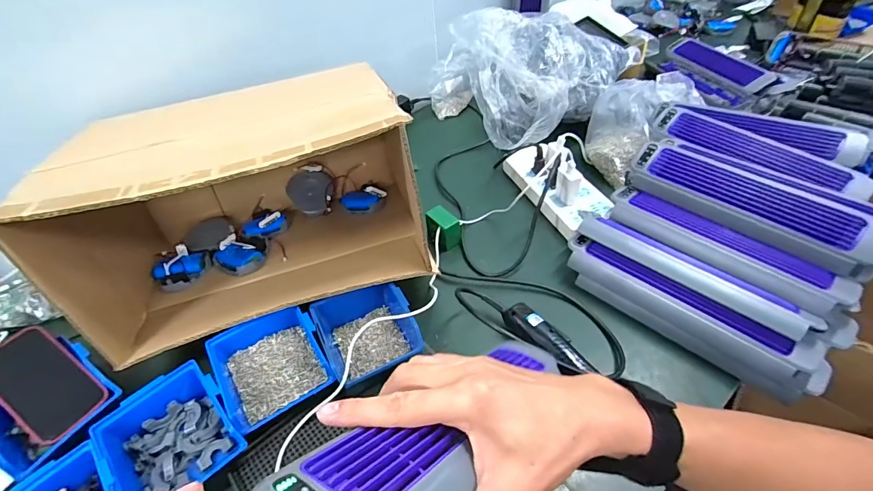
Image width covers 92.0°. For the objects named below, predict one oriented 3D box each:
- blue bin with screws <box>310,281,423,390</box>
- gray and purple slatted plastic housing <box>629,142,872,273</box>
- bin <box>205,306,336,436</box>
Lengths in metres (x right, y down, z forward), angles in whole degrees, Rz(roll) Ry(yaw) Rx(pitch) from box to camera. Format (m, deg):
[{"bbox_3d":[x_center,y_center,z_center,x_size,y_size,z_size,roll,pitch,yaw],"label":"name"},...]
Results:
[{"bbox_3d":[-0.091,0.109,0.548,0.114,0.057,0.133,-22,48,-15],"label":"blue bin with screws"},{"bbox_3d":[0.429,-0.059,0.583,0.098,0.058,0.301,-35,52,-25],"label":"gray and purple slatted plastic housing"},{"bbox_3d":[-0.201,0.145,0.519,0.121,0.051,0.131,-26,49,-18],"label":"bin"}]

